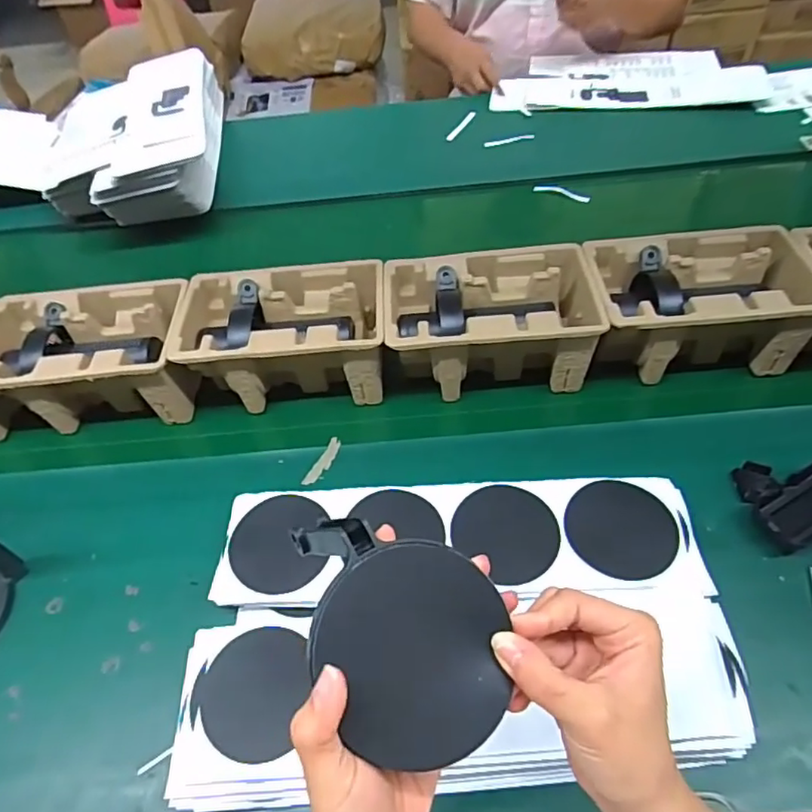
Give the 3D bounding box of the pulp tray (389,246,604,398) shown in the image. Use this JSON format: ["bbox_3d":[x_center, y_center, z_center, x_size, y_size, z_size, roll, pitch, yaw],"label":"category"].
[{"bbox_3d":[0.096,-0.090,0.660,0.234,0.114,0.147,-3,52,2],"label":"pulp tray"}]

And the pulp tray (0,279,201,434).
[{"bbox_3d":[-0.360,-0.053,0.678,0.226,0.110,0.145,-4,52,2],"label":"pulp tray"}]

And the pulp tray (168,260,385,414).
[{"bbox_3d":[-0.136,-0.073,0.671,0.225,0.118,0.139,-5,52,1],"label":"pulp tray"}]

